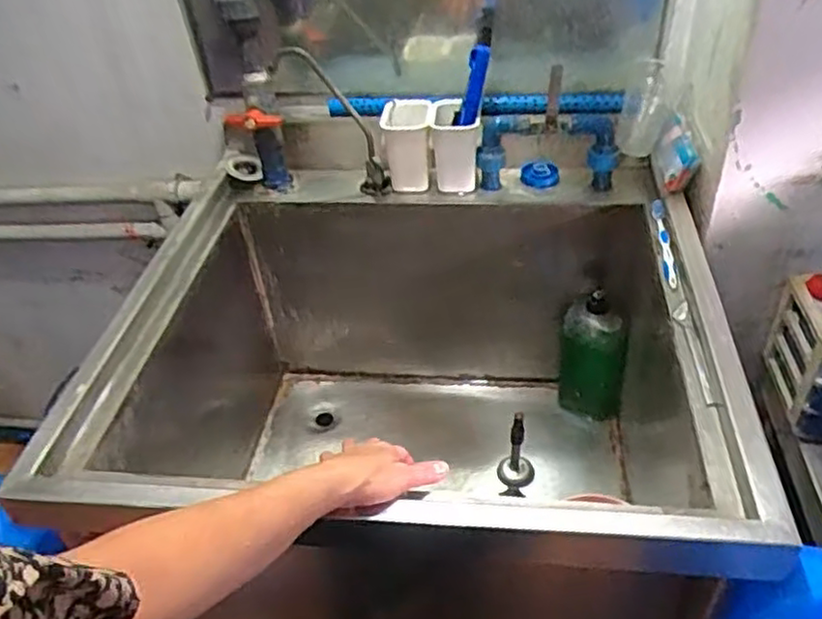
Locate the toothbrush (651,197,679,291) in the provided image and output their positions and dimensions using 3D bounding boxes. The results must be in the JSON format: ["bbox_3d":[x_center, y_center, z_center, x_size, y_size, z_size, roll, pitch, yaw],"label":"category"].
[{"bbox_3d":[0.338,-0.090,0.931,0.018,0.018,0.189,3,38,9],"label":"toothbrush"}]

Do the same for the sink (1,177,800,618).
[{"bbox_3d":[-0.022,0.154,0.997,0.819,0.429,0.646,2,38,8],"label":"sink"}]

